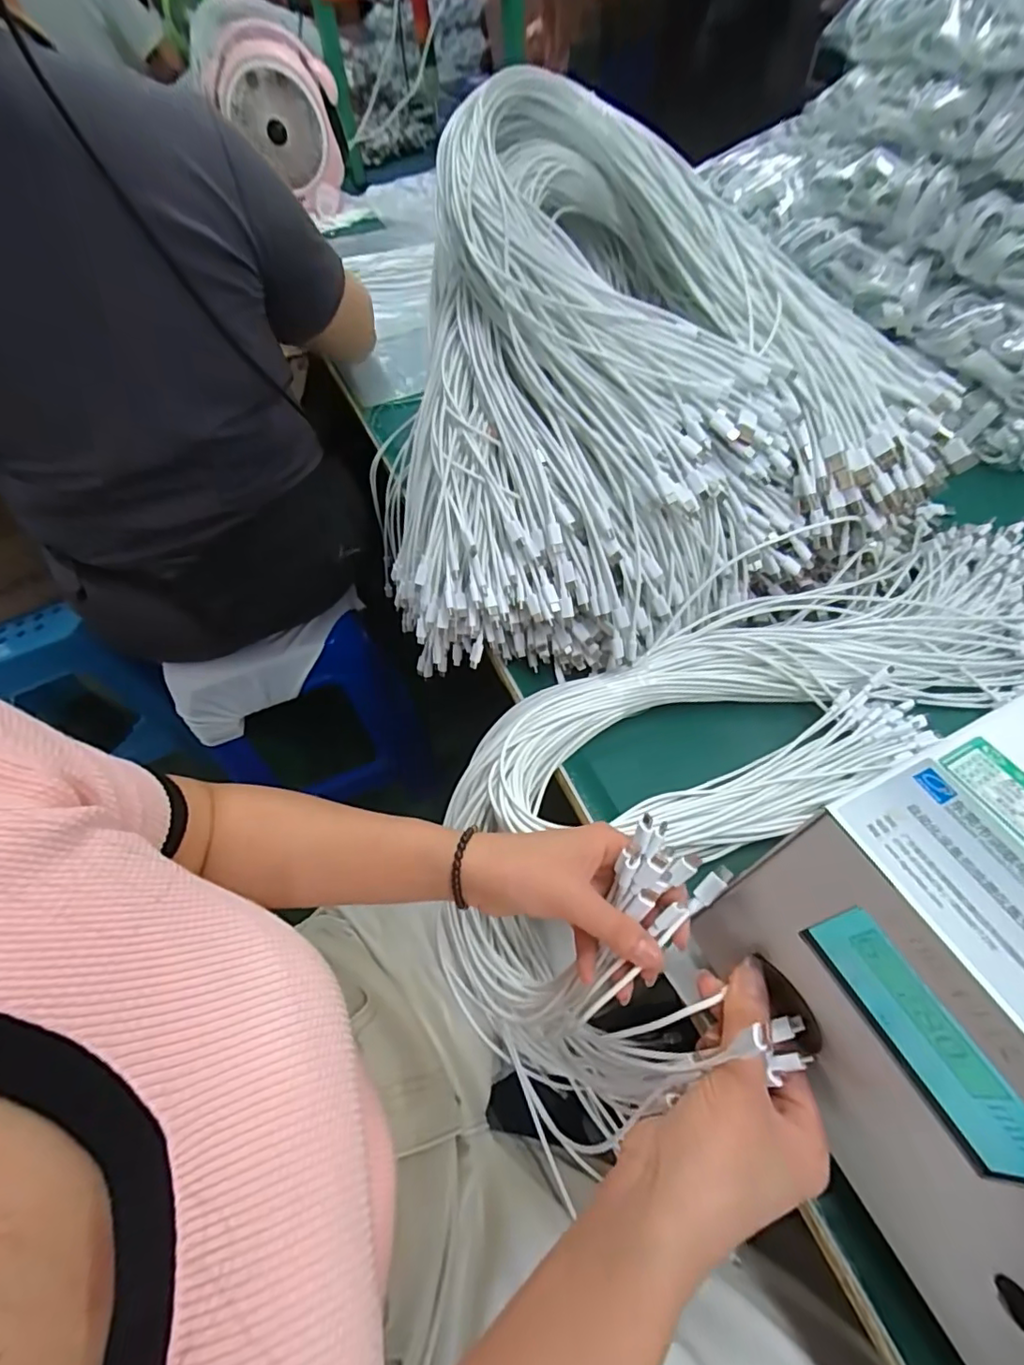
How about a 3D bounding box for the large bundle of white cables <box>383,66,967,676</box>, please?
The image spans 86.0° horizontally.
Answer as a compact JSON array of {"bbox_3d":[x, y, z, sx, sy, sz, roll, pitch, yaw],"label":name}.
[{"bbox_3d":[0.106,-0.268,0.517,0.483,0.275,0.432,-12,57,-5],"label":"large bundle of white cables"}]

